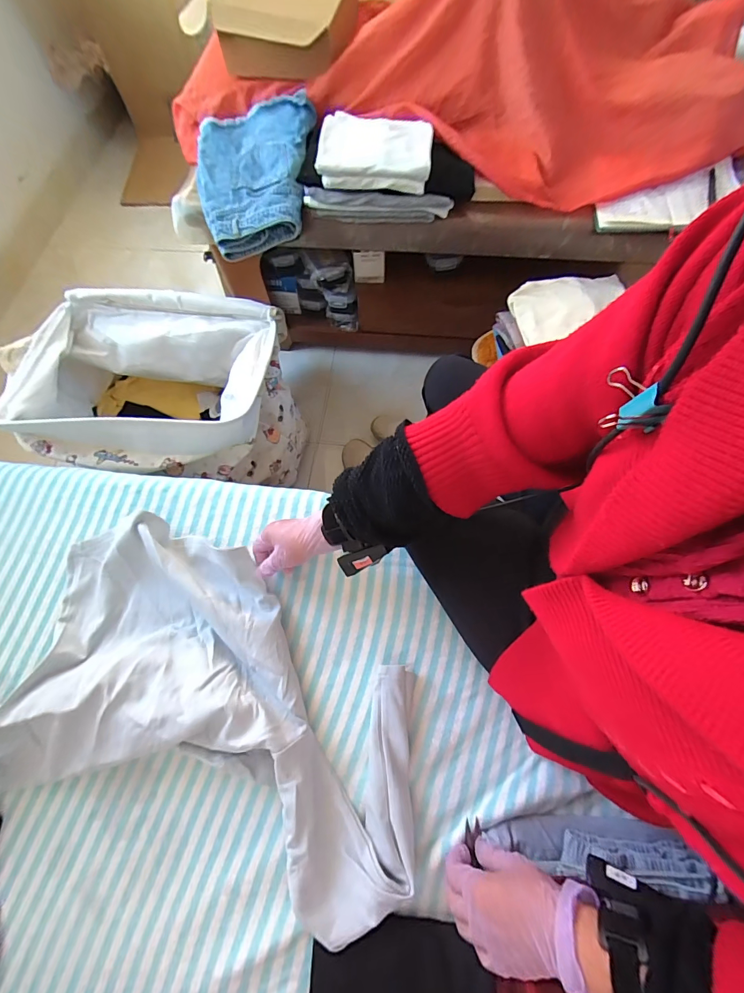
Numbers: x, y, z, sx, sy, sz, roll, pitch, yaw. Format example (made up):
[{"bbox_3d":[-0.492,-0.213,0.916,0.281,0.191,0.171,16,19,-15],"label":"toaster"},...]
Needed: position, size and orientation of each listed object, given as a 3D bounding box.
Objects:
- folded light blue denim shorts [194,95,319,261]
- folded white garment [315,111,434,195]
[{"bbox_3d":[-0.255,-0.710,0.857,0.261,0.115,0.321,-4,69,1],"label":"folded light blue denim shorts"},{"bbox_3d":[0.008,-0.707,0.771,0.224,0.054,0.196,5,69,4],"label":"folded white garment"}]

